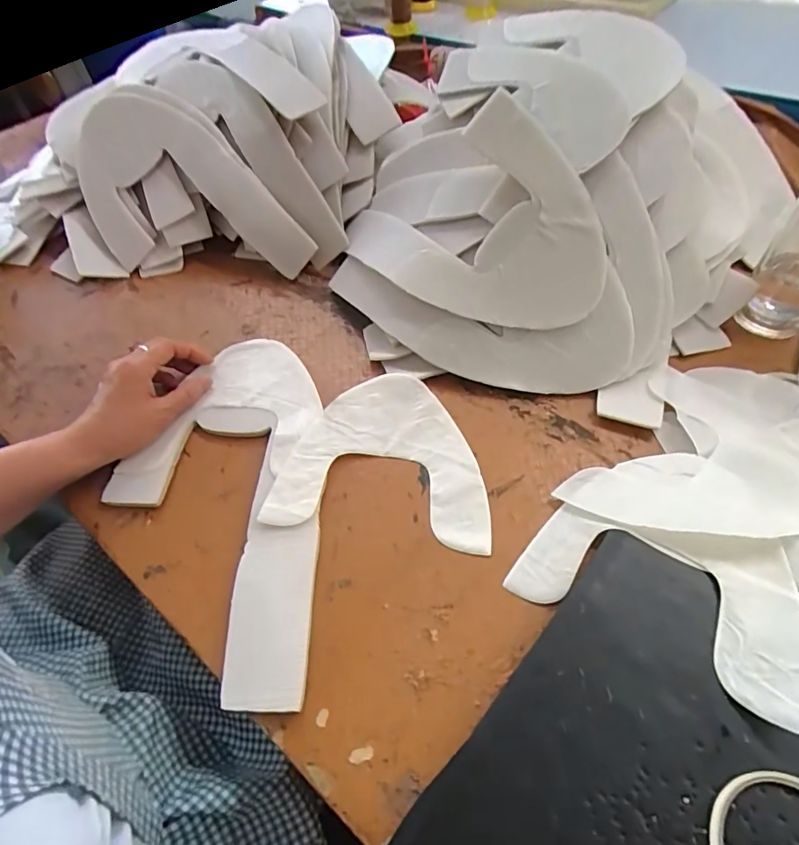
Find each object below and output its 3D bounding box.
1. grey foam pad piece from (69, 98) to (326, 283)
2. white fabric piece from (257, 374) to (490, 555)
[{"bbox_3d":[-0.274,-0.262,0.607,0.193,0.027,0.321,-42,89,8],"label":"grey foam pad piece"},{"bbox_3d":[-0.010,0.025,0.447,0.180,0.018,0.166,4,54,7],"label":"white fabric piece"}]

